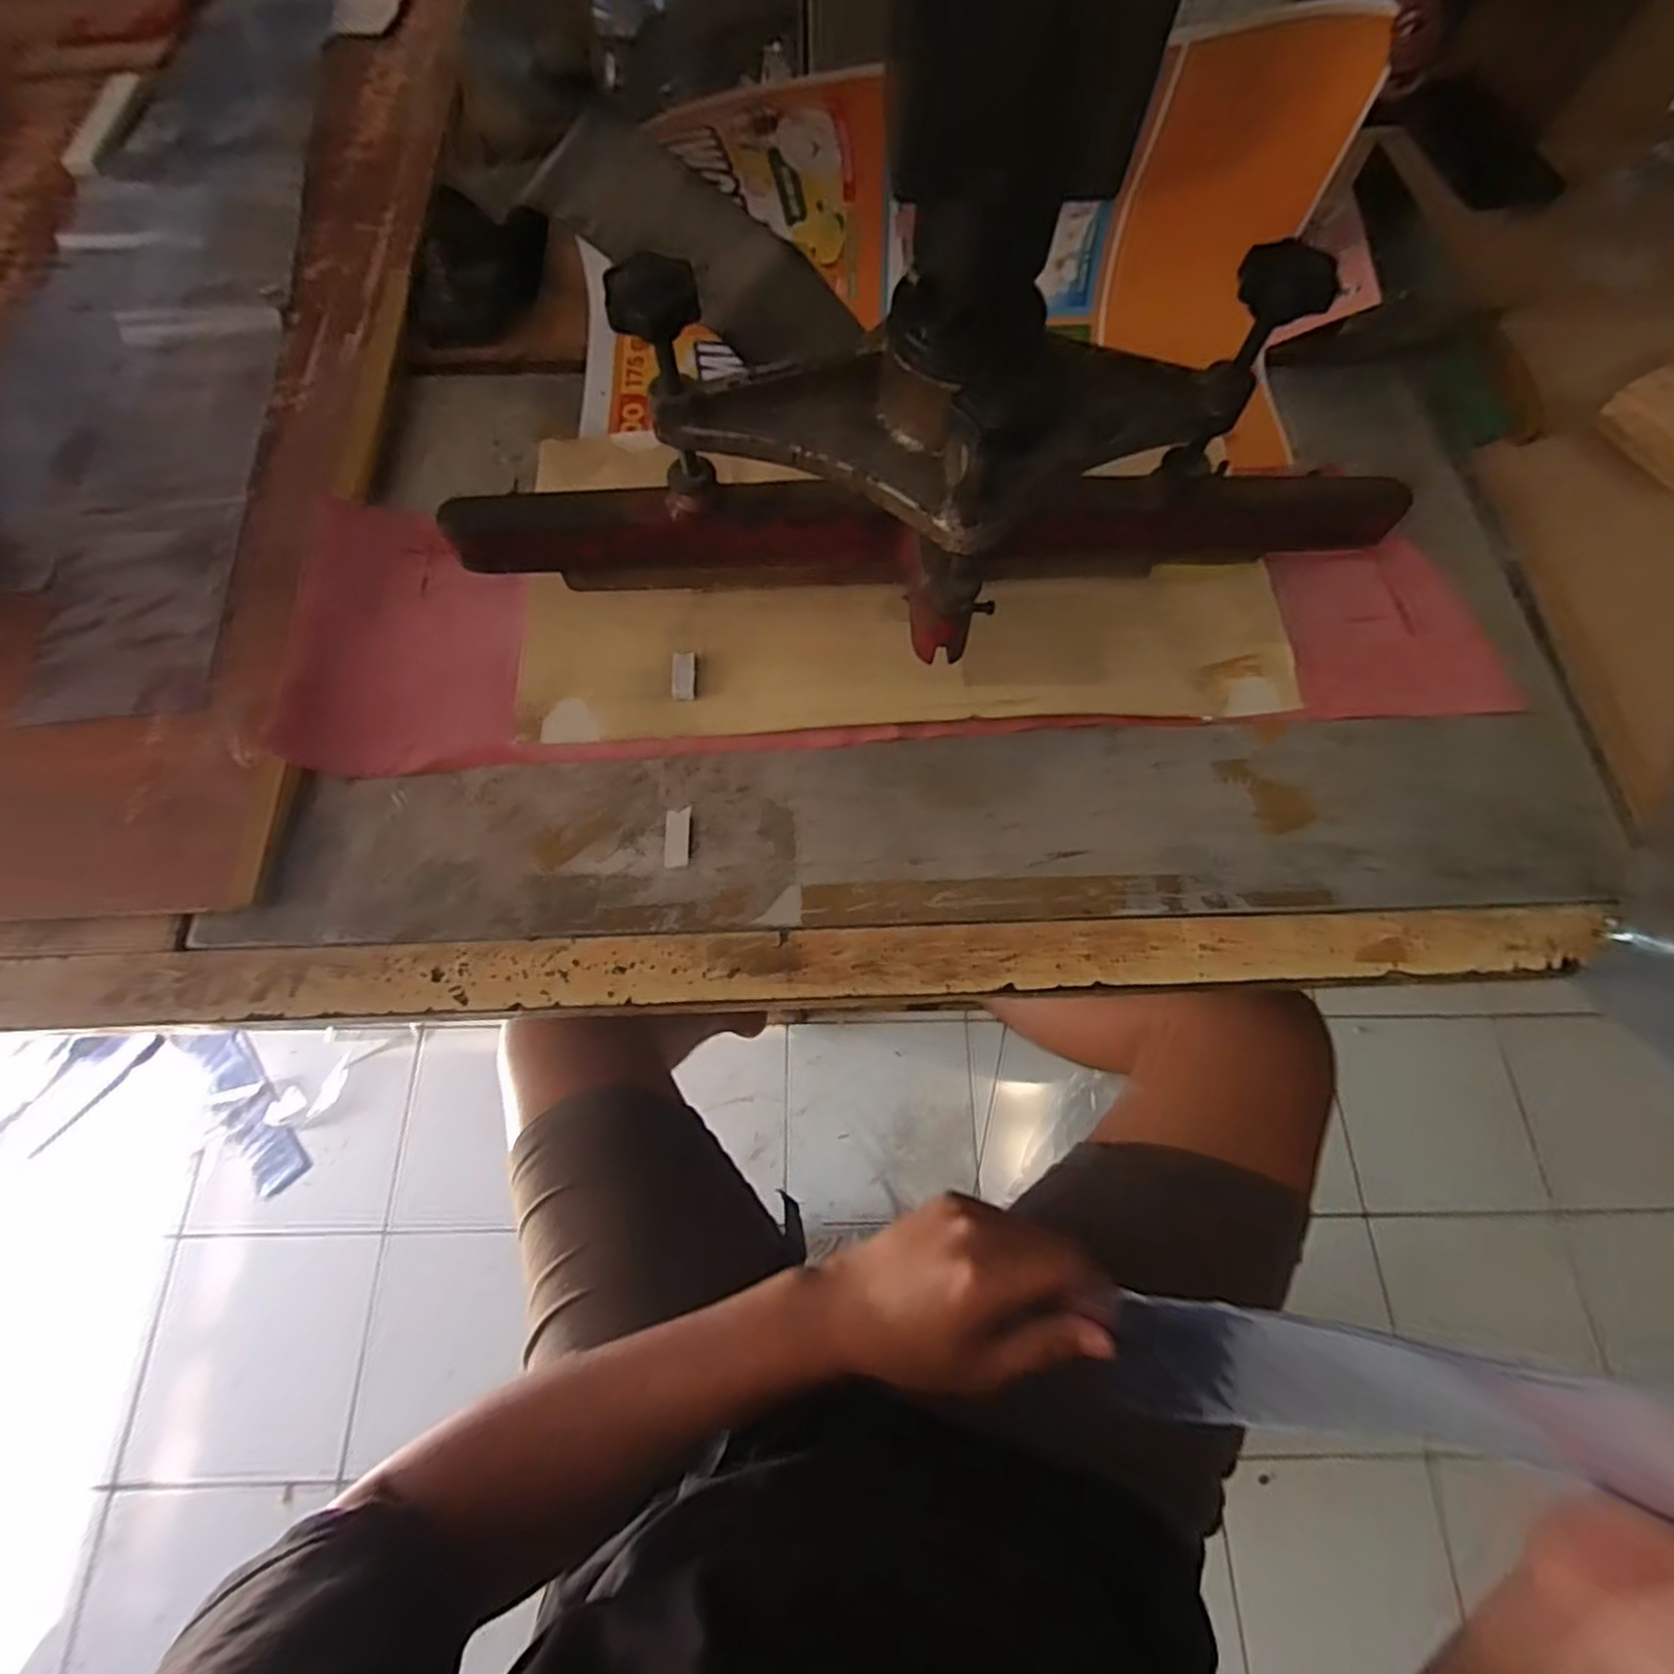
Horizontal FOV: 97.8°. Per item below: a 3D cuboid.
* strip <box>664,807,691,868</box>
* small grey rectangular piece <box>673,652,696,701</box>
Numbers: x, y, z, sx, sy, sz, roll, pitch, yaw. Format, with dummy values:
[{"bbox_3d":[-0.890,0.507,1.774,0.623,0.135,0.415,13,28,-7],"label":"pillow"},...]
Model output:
[{"bbox_3d":[-0.083,0.001,0.383,0.012,0.008,0.031,1,71,-1],"label":"strip"},{"bbox_3d":[-0.086,-0.091,0.412,0.013,0.007,0.030,-1,71,-2],"label":"small grey rectangular piece"}]

